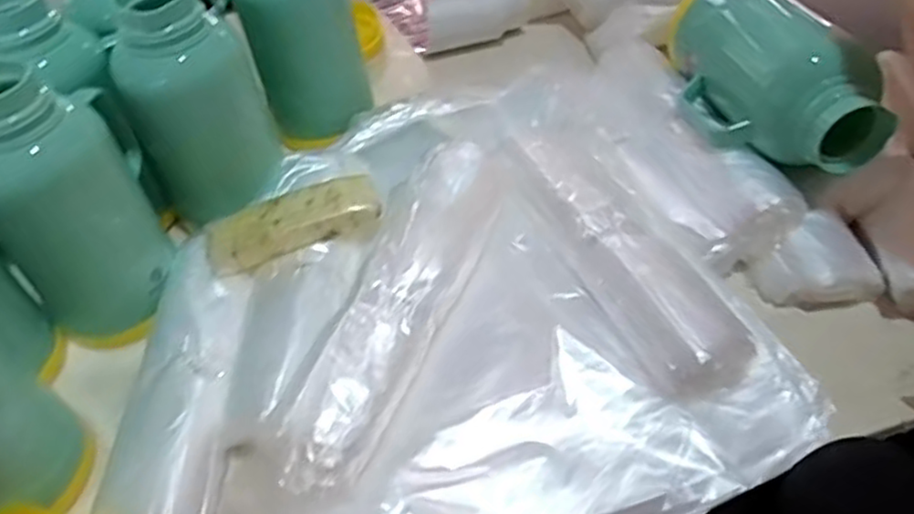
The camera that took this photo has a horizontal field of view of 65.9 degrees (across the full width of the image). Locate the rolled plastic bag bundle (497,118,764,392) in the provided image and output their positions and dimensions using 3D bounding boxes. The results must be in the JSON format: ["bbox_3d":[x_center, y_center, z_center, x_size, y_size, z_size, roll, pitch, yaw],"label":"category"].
[{"bbox_3d":[0.137,-0.033,0.667,0.105,0.047,0.381,-22,48,-14],"label":"rolled plastic bag bundle"}]

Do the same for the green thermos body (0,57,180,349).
[{"bbox_3d":[-0.361,-0.062,0.660,0.117,0.245,0.142,-19,48,-11],"label":"green thermos body"}]

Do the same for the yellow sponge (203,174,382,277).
[{"bbox_3d":[-0.162,-0.035,0.704,0.177,0.033,0.063,-16,47,-8],"label":"yellow sponge"}]

